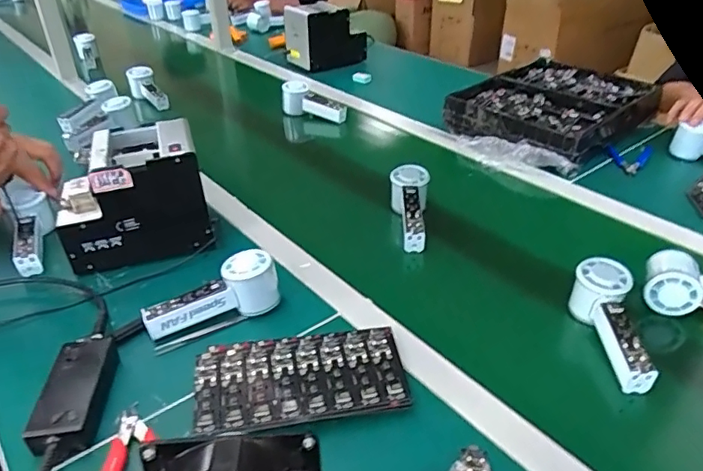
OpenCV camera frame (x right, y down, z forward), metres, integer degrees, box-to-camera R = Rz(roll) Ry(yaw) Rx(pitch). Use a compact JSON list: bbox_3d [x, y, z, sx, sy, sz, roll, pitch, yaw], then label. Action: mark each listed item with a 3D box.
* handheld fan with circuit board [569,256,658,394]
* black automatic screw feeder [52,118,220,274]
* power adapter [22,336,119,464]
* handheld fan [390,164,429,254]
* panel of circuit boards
[{"bbox_3d":[0.279,0.096,0.578,0.051,0.050,0.151,-2,49,0],"label":"handheld fan with circuit board"},{"bbox_3d":[-0.290,-0.052,0.718,0.178,0.149,0.133,-13,36,-16],"label":"black automatic screw feeder"},{"bbox_3d":[-0.262,0.148,0.514,0.052,0.035,0.126,-4,34,-4],"label":"power adapter"},{"bbox_3d":[0.087,-0.039,0.783,0.055,0.055,0.156,-1,47,0],"label":"handheld fan"},{"bbox_3d":[-0.048,0.140,0.529,0.197,0.021,0.104,-7,34,-8],"label":"panel of circuit boards"}]

